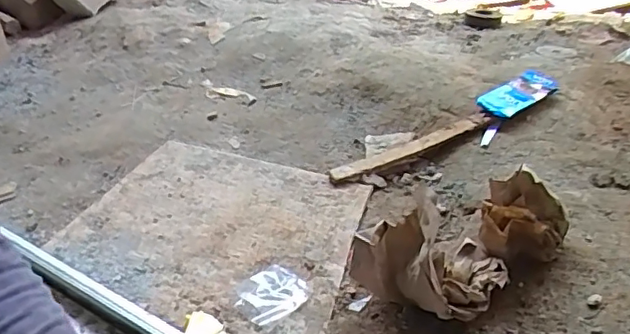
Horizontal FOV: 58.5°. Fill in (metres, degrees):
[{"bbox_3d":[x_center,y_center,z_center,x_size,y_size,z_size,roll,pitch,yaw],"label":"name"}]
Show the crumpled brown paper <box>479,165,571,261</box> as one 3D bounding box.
[{"bbox_3d":[0.217,0.053,0.587,0.086,0.073,0.083,3,36,14],"label":"crumpled brown paper"}]

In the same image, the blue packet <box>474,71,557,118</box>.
[{"bbox_3d":[0.294,-0.106,0.817,0.111,0.032,0.049,-21,37,-20],"label":"blue packet"}]

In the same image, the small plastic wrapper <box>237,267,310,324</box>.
[{"bbox_3d":[-0.048,0.135,0.608,0.069,0.017,0.060,-31,42,-31],"label":"small plastic wrapper"}]

